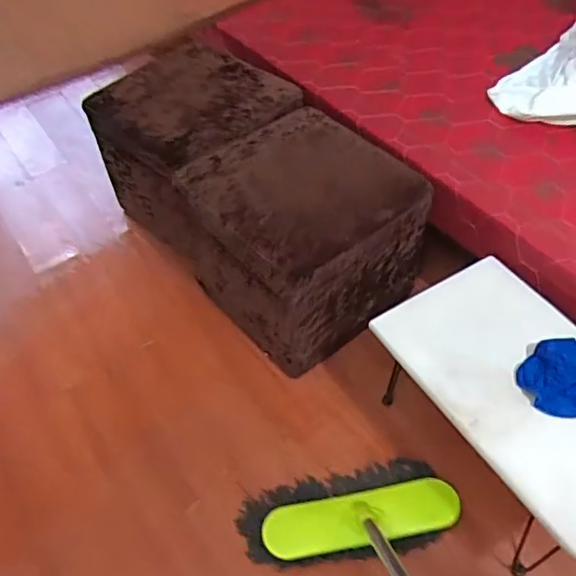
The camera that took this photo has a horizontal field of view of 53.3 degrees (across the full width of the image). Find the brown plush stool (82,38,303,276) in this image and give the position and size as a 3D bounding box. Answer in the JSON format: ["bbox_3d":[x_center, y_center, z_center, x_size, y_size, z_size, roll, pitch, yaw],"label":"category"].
[{"bbox_3d":[-0.233,-0.327,1.487,0.415,0.422,0.395,38,63,25],"label":"brown plush stool"}]

